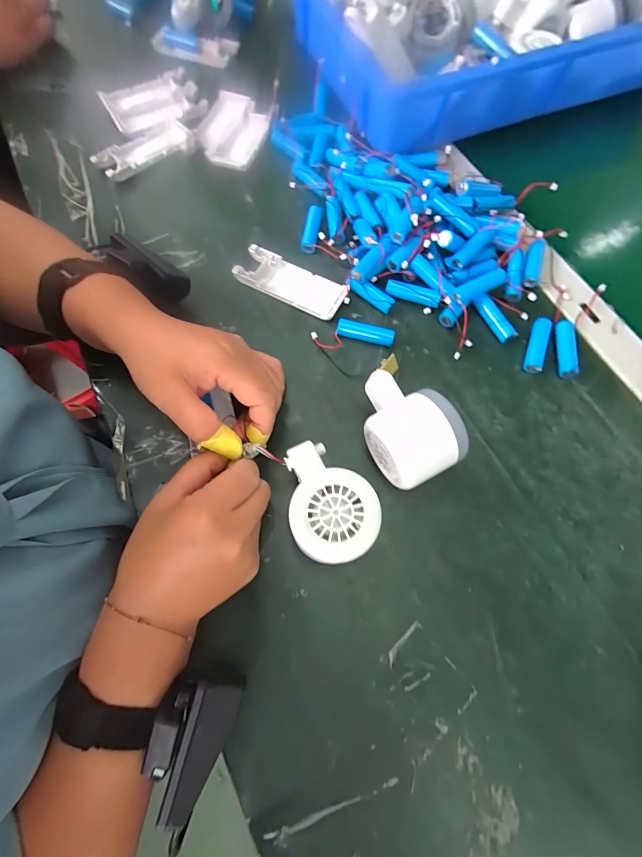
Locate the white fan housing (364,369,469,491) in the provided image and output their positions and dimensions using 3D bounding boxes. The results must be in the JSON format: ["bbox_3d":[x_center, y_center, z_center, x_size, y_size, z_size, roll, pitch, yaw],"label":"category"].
[{"bbox_3d":[0.062,-0.001,0.281,0.054,0.053,0.083,-30,73,-10],"label":"white fan housing"}]

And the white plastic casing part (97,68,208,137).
[{"bbox_3d":[-0.198,-0.386,0.444,0.104,0.010,0.086,-30,73,-10],"label":"white plastic casing part"}]

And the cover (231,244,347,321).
[{"bbox_3d":[-0.028,-0.138,0.351,0.104,0.008,0.038,25,72,9],"label":"cover"}]

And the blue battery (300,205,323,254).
[{"bbox_3d":[-0.010,-0.201,0.378,0.015,0.015,0.055,7,70,3],"label":"blue battery"}]

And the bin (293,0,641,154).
[{"bbox_3d":[0.193,-0.477,0.429,0.393,0.100,0.282,-20,71,-7],"label":"bin"}]

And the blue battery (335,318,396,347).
[{"bbox_3d":[0.039,-0.085,0.333,0.051,0.014,0.012,13,71,5],"label":"blue battery"}]

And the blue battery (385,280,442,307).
[{"bbox_3d":[0.085,-0.125,0.346,0.050,0.010,0.012,15,71,6],"label":"blue battery"}]

